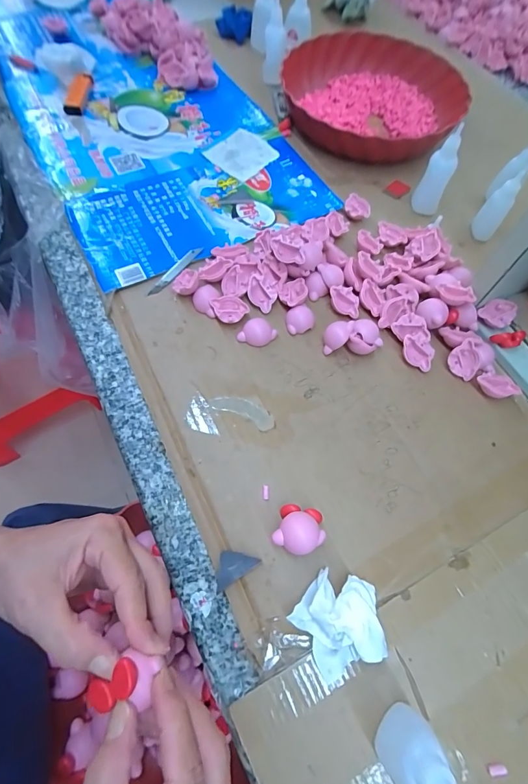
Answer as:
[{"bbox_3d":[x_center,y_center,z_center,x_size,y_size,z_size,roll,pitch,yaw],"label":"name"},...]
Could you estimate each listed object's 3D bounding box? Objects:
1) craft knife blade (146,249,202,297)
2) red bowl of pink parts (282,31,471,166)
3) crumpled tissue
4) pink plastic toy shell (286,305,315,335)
[{"bbox_3d":[-0.092,-0.128,0.390,0.008,0.004,0.076,37,69,13],"label":"craft knife blade"},{"bbox_3d":[0.145,-0.397,0.505,0.230,0.044,0.222,13,66,3],"label":"red bowl of pink parts"},{"bbox_3d":[0.053,0.154,0.253,0.058,0.031,0.055,-31,70,-15],"label":"crumpled tissue"},{"bbox_3d":[0.036,-0.071,0.367,0.027,0.014,0.022,-4,66,-5],"label":"pink plastic toy shell"}]

